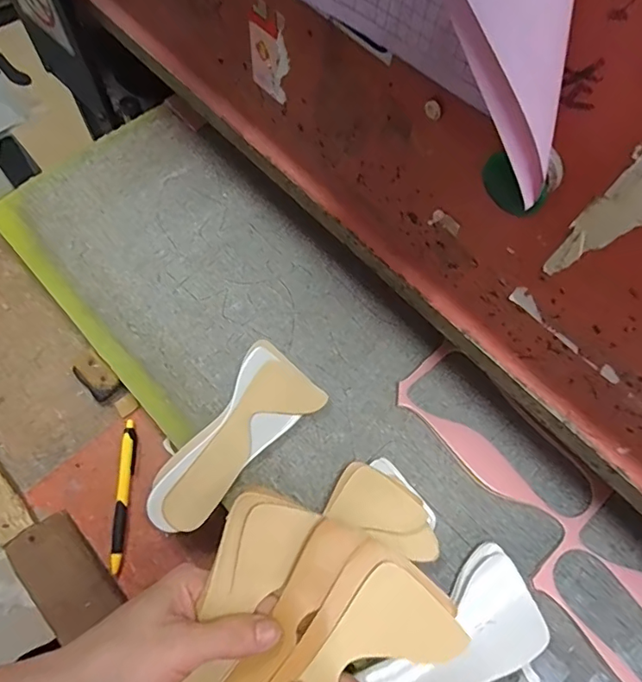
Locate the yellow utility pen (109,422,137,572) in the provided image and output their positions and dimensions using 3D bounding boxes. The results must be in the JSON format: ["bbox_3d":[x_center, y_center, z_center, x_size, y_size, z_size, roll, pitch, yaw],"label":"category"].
[{"bbox_3d":[-0.183,0.141,0.468,0.014,0.011,0.132,1,68,-2],"label":"yellow utility pen"}]

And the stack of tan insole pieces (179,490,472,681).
[{"bbox_3d":[-0.012,0.203,0.306,0.152,0.035,0.175,22,69,7],"label":"stack of tan insole pieces"}]

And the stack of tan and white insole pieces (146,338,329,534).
[{"bbox_3d":[-0.088,0.086,0.467,0.088,0.020,0.181,43,73,14],"label":"stack of tan and white insole pieces"}]

